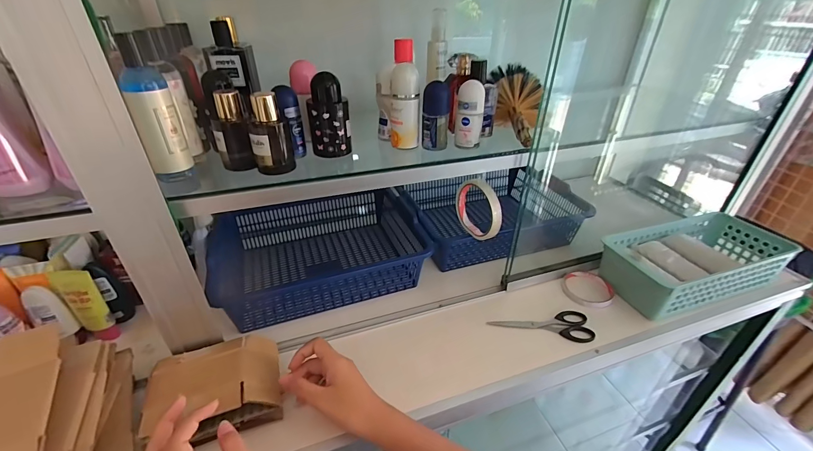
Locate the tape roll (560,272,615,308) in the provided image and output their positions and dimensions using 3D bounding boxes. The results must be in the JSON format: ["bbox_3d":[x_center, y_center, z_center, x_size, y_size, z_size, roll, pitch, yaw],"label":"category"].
[{"bbox_3d":[0.314,0.108,0.608,0.082,0.011,0.087,1,34,-1],"label":"tape roll"}]

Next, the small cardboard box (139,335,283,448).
[{"bbox_3d":[-0.220,0.191,0.412,0.130,0.055,0.104,-10,36,-18],"label":"small cardboard box"}]

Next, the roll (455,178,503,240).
[{"bbox_3d":[0.103,-0.027,0.513,0.013,0.086,0.099,-14,37,-22],"label":"roll"}]

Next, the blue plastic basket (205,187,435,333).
[{"bbox_3d":[-0.166,0.036,0.649,0.347,0.094,0.254,-11,36,-18],"label":"blue plastic basket"}]

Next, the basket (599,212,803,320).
[{"bbox_3d":[0.506,0.059,0.628,0.334,0.082,0.146,-9,36,-16],"label":"basket"}]

